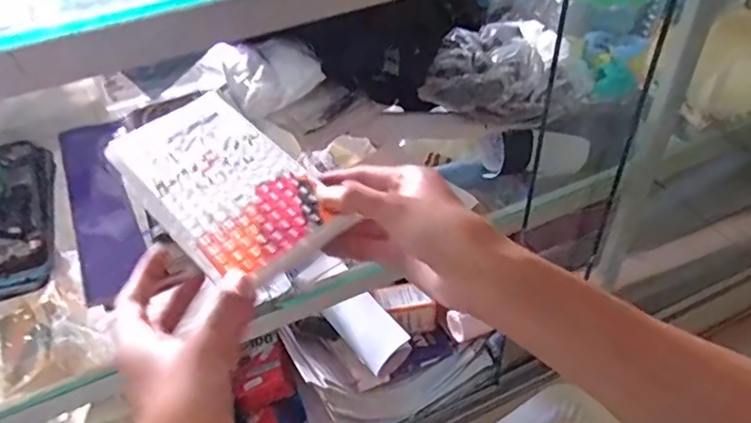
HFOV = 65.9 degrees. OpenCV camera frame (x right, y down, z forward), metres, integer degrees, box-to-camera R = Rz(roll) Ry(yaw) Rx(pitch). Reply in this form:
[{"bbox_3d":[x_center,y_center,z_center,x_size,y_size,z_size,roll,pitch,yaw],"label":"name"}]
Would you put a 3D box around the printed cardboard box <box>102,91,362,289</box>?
[{"bbox_3d":[-0.097,-0.020,0.369,0.087,0.017,0.172,-34,51,-27],"label":"printed cardboard box"}]

